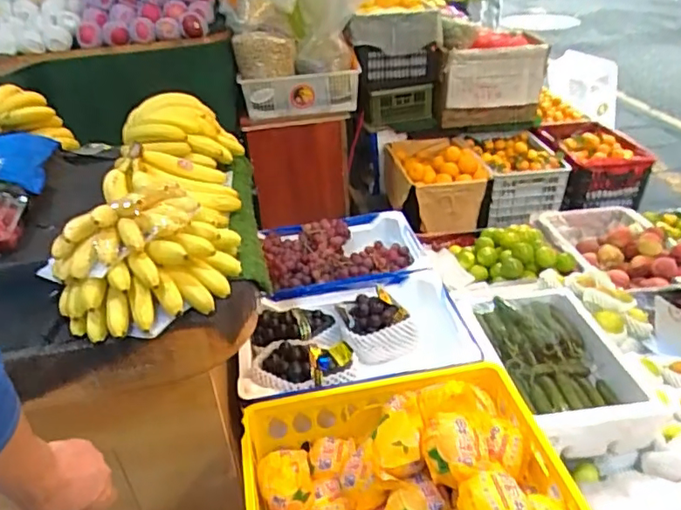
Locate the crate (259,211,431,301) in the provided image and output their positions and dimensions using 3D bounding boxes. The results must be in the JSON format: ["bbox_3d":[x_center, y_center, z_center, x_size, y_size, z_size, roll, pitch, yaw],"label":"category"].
[{"bbox_3d":[0.022,-0.009,1.729,0.461,0.107,0.399,-7,33,-4],"label":"crate"}]

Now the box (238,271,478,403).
[{"bbox_3d":[0.054,0.221,1.415,0.508,0.140,0.401,-5,33,-2],"label":"box"}]

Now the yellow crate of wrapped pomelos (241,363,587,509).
[{"bbox_3d":[0.104,0.407,1.045,0.551,0.255,0.424,-7,33,-5],"label":"yellow crate of wrapped pomelos"}]

